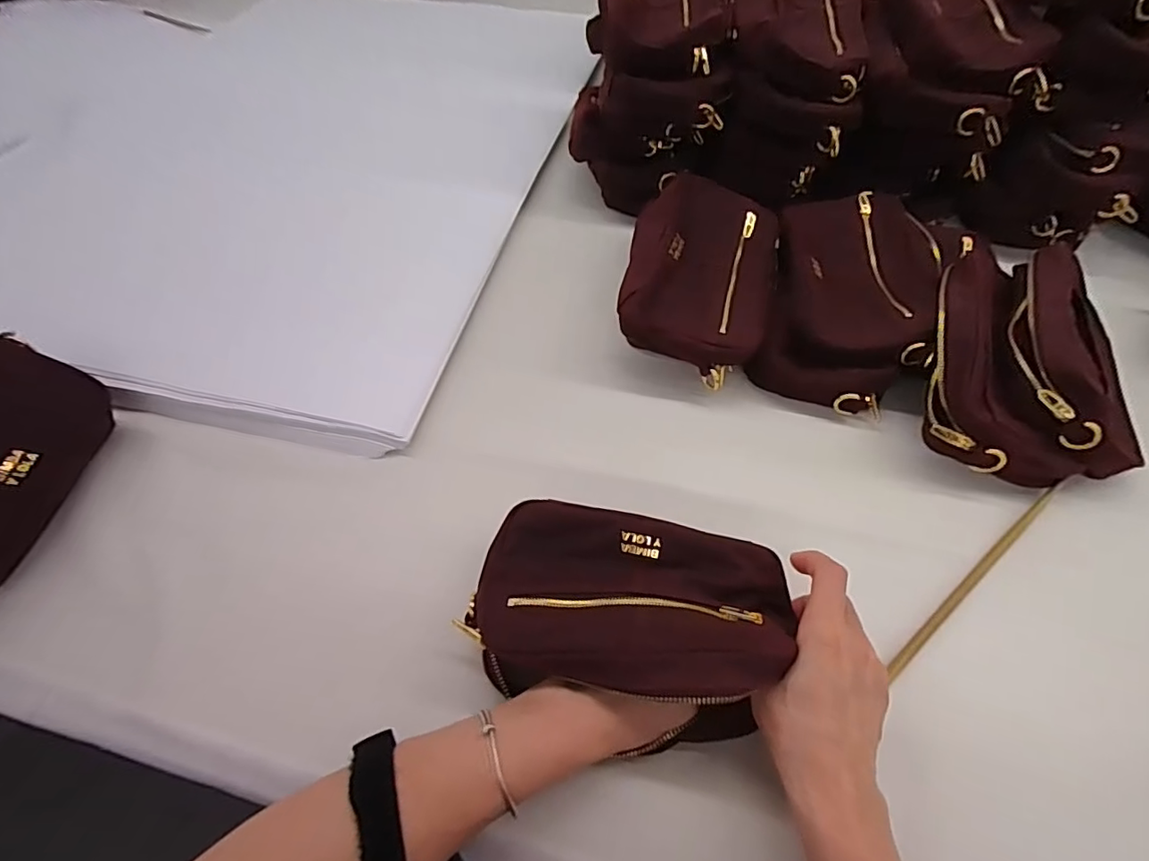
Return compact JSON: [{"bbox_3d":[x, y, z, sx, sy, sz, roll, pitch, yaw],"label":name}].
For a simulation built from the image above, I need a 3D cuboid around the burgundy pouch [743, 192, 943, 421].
[{"bbox_3d":[0.259,-0.127,0.519,0.143,0.071,0.224,15,56,11],"label":"burgundy pouch"}]

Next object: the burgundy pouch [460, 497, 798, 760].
[{"bbox_3d":[0.035,0.108,0.340,0.192,0.060,0.125,9,55,7],"label":"burgundy pouch"}]

